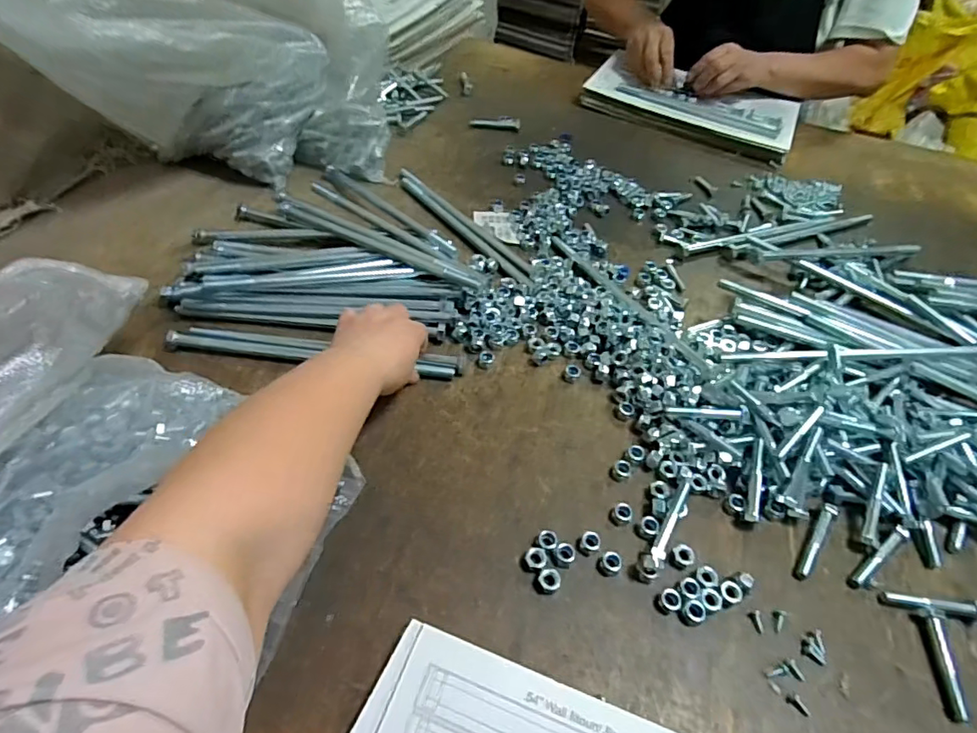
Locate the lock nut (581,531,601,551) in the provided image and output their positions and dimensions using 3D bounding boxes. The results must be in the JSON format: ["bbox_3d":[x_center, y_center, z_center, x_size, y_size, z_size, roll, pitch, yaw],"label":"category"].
[{"bbox_3d":[0.079,0.134,0.418,0.014,0.008,0.015,3,50,-4],"label":"lock nut"}]

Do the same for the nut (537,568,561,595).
[{"bbox_3d":[0.044,0.157,0.398,0.016,0.007,0.017,3,50,-4],"label":"nut"}]

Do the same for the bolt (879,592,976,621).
[{"bbox_3d":[0.340,0.182,0.412,0.078,0.014,0.016,7,50,-1],"label":"bolt"}]

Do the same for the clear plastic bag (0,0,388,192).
[{"bbox_3d":[-0.325,-0.336,0.582,0.480,0.282,0.189,-3,43,-49],"label":"clear plastic bag"}]

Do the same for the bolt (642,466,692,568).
[{"bbox_3d":[0.146,0.115,0.431,0.012,0.012,0.095,27,53,16],"label":"bolt"}]

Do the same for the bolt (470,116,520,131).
[{"bbox_3d":[0.011,-0.381,0.849,0.076,0.018,0.015,7,50,0],"label":"bolt"}]

